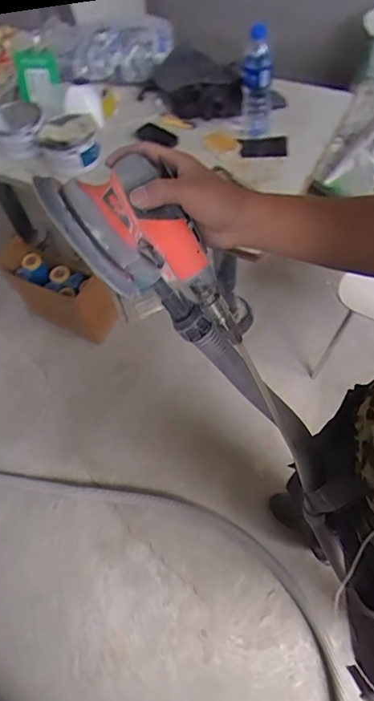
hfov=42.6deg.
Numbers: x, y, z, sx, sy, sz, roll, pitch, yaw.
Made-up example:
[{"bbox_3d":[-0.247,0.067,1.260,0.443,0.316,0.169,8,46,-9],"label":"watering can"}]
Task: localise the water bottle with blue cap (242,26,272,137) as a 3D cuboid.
[{"bbox_3d":[0.162,-0.618,1.117,0.067,0.242,0.058,2,60,6],"label":"water bottle with blue cap"}]

